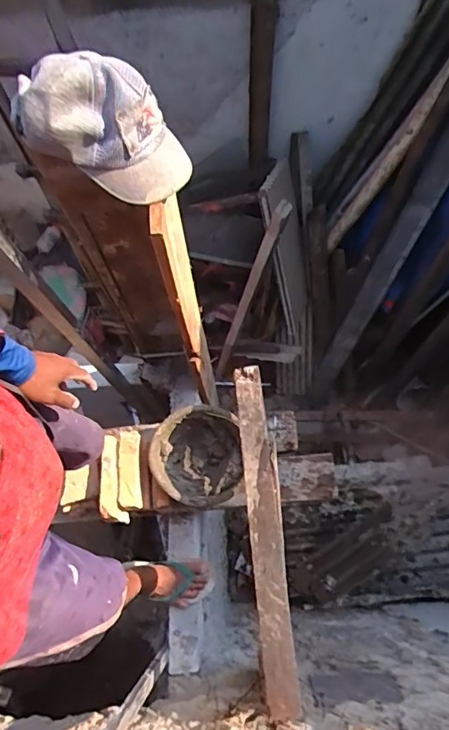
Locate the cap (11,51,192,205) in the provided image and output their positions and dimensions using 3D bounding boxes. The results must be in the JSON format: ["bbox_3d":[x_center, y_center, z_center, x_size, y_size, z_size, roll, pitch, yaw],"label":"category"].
[{"bbox_3d":[-0.172,-0.351,0.732,0.253,0.125,0.160,27,106,-27],"label":"cap"}]

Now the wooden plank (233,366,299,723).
[{"bbox_3d":[0.078,0.298,0.980,0.068,0.028,0.649,-4,61,-1],"label":"wooden plank"}]

